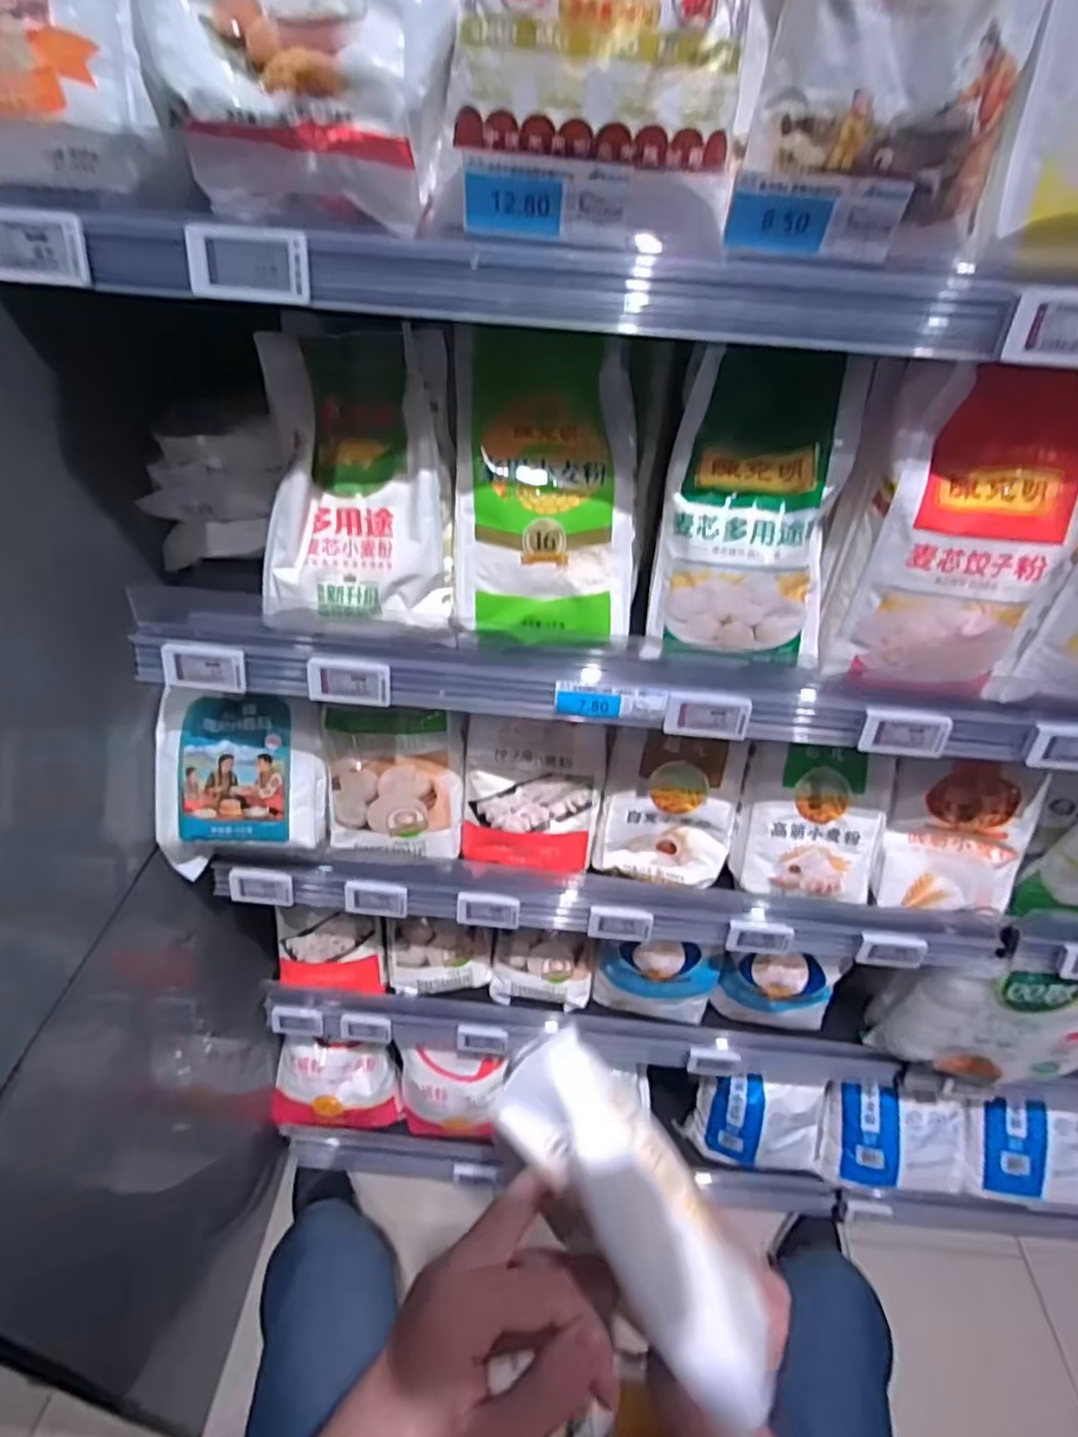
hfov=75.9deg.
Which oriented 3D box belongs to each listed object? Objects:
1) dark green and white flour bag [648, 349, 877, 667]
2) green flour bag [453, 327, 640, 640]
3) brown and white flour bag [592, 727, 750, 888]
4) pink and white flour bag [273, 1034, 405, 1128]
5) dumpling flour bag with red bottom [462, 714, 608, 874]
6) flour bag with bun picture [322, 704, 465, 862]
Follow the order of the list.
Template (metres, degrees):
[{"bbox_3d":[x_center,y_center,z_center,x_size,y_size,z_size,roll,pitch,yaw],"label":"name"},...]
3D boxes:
[{"bbox_3d":[0.165,-0.156,0.534,0.132,0.213,0.087,6,39,3],"label":"dark green and white flour bag"},{"bbox_3d":[0.006,-0.184,0.566,0.148,0.227,0.065,3,9,-2],"label":"green flour bag"},{"bbox_3d":[0.141,0.094,0.740,0.147,0.156,0.077,3,39,-1],"label":"brown and white flour bag"},{"bbox_3d":[-0.314,0.568,1.076,0.197,0.145,0.082,3,39,-1],"label":"pink and white flour bag"},{"bbox_3d":[-0.007,0.083,0.730,0.143,0.170,0.063,3,39,-1],"label":"dumpling flour bag with red bottom"},{"bbox_3d":[-0.146,0.065,0.738,0.154,0.170,0.060,-2,20,-13],"label":"flour bag with bun picture"}]

